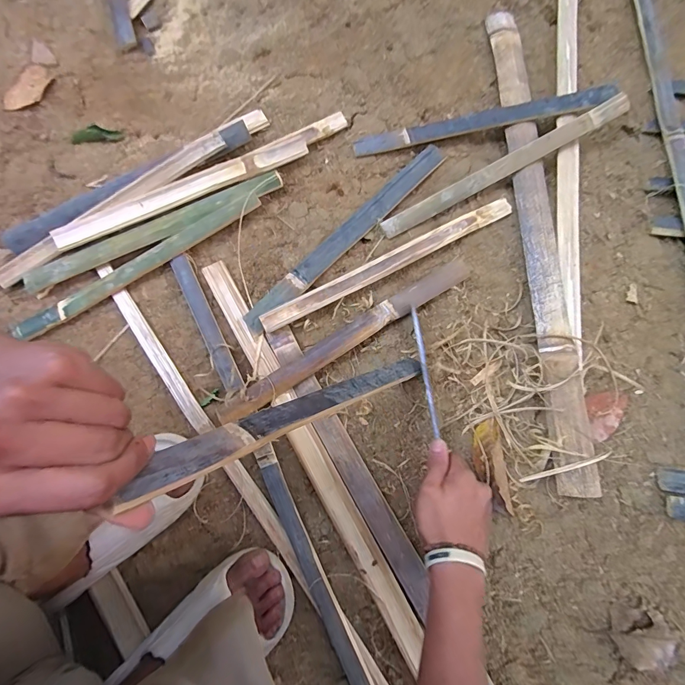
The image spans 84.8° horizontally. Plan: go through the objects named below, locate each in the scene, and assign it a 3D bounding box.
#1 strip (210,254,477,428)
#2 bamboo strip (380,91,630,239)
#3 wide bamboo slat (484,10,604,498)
[{"bbox_3d":[0.008,-0.005,0.517,0.392,0.017,0.031,-32,78,-7],"label":"strip"},{"bbox_3d":[0.241,-0.260,0.557,0.402,0.012,0.029,-28,100,1],"label":"bamboo strip"},{"bbox_3d":[0.282,-0.180,0.545,0.051,0.015,0.758,-2,76,2],"label":"wide bamboo slat"}]

